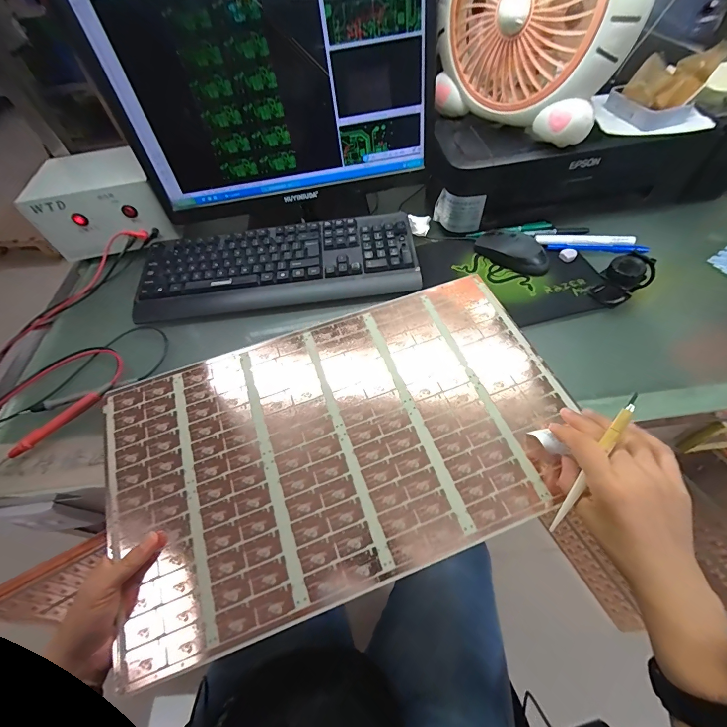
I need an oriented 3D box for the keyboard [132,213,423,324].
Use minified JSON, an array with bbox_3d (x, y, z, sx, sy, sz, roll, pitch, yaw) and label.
[{"bbox_3d":[-0.135,-0.158,0.530,0.422,0.024,0.154,-8,55,1],"label":"keyboard"}]

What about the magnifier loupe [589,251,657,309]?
[{"bbox_3d":[0.350,-0.115,0.453,0.056,0.061,0.045,-24,63,-10],"label":"magnifier loupe"}]

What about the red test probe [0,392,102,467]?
[{"bbox_3d":[-0.380,0.076,0.408,0.016,0.016,0.122,37,67,27],"label":"red test probe"}]

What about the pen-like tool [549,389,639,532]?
[{"bbox_3d":[0.204,0.093,0.302,0.007,0.007,0.147,27,109,19],"label":"pen-like tool"}]

